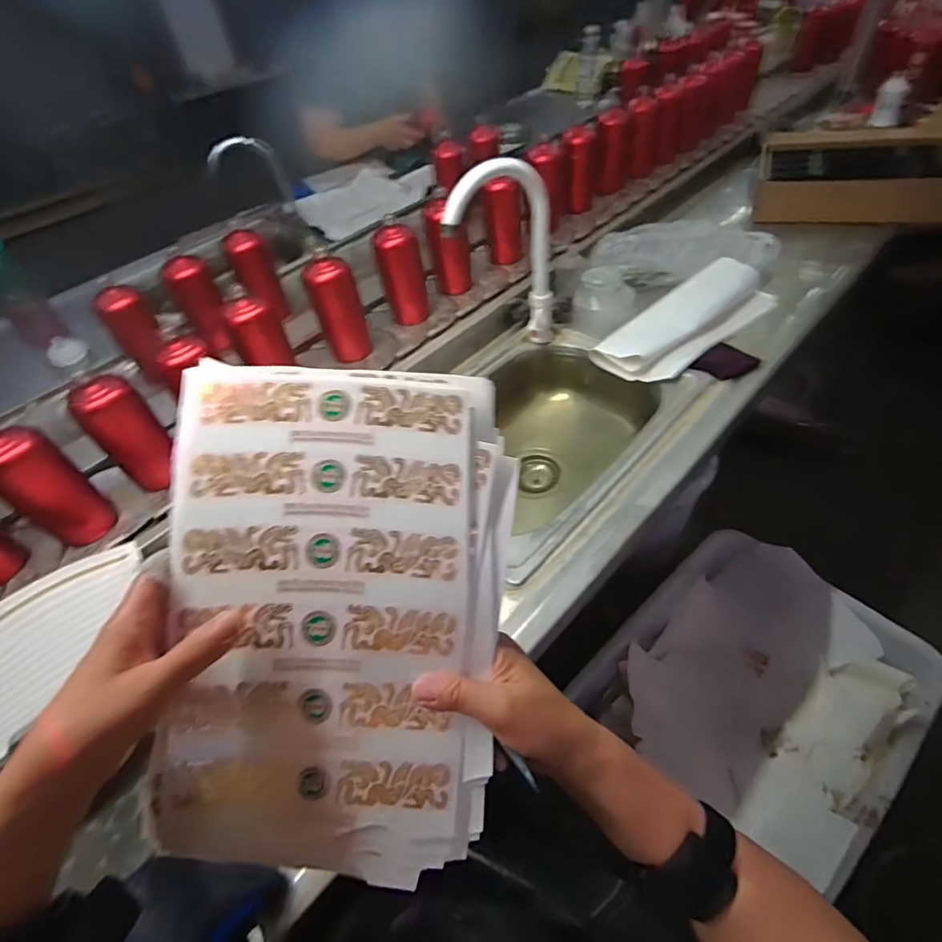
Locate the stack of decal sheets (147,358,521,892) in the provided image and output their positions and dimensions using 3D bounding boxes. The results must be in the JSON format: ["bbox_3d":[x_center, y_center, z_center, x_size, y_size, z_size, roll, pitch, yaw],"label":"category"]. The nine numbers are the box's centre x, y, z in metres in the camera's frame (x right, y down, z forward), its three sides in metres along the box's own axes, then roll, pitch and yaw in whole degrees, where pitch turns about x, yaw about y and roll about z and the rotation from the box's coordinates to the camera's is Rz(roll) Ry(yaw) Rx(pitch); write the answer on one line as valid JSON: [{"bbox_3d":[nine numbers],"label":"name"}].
[{"bbox_3d":[-0.087,0.093,0.337,0.214,0.021,0.322,3,85,-5],"label":"stack of decal sheets"}]

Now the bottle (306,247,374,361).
[{"bbox_3d":[-0.229,-0.280,0.894,0.079,0.166,0.064,-14,49,-7],"label":"bottle"}]

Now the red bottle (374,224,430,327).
[{"bbox_3d":[-0.129,-0.371,0.962,0.081,0.159,0.068,-7,49,-1],"label":"red bottle"}]

